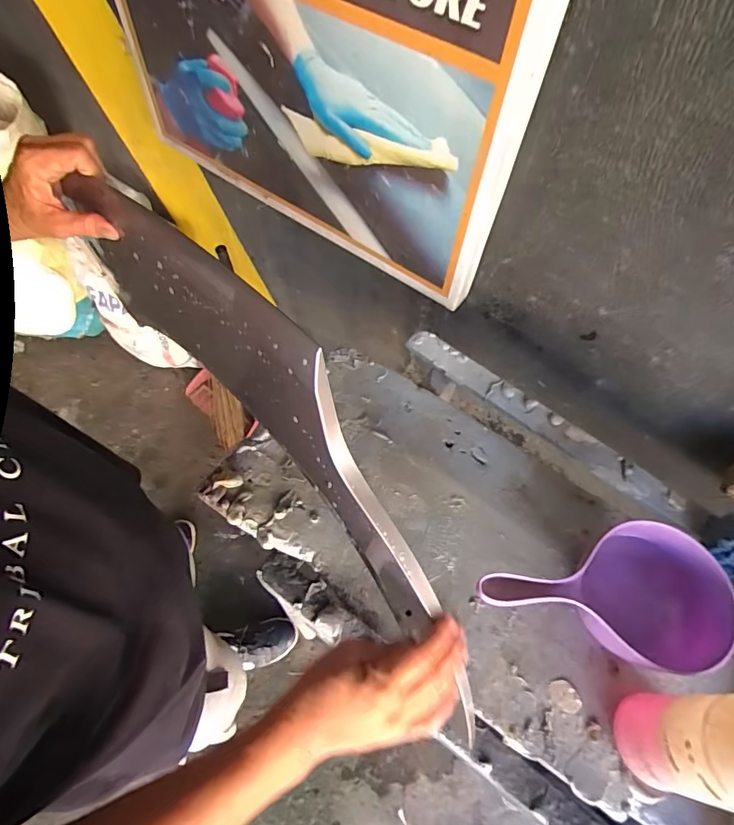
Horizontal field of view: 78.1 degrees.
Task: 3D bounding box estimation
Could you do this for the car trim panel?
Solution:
[{"bbox_3d":[-0.107,-0.007,0.455,0.060,0.295,0.549,-39,75,-20],"label":"car trim panel"}]

